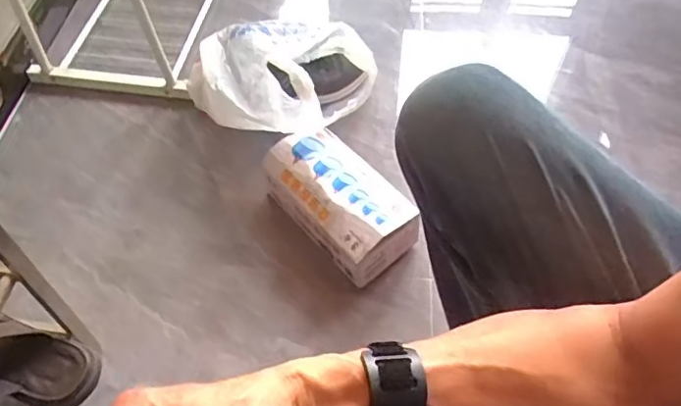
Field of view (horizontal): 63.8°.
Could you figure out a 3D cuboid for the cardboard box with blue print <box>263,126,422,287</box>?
[{"bbox_3d":[0.002,0.001,0.885,0.130,0.116,0.246,-34,62,-22],"label":"cardboard box with blue print"}]

